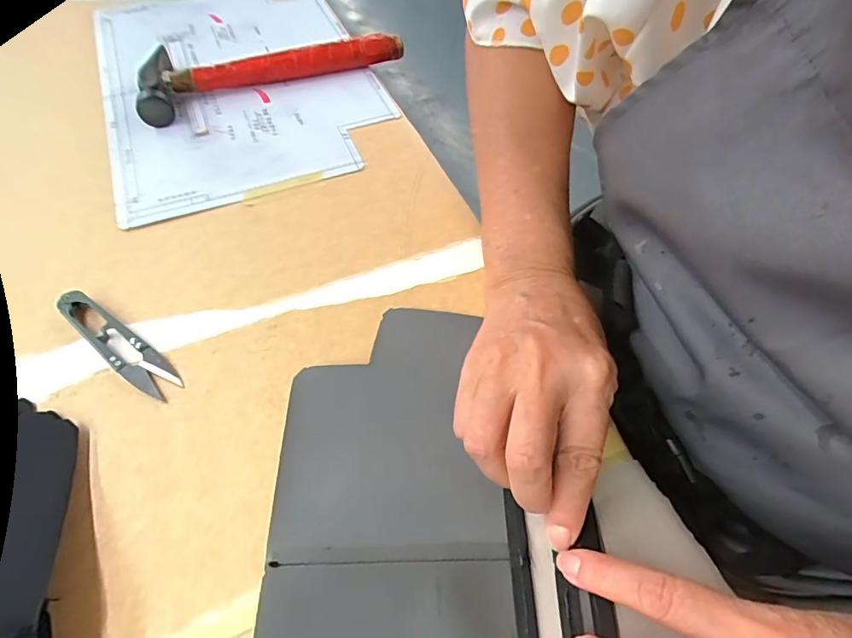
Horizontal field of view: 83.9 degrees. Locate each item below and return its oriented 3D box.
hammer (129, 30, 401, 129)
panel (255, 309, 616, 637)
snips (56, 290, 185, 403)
[{"bbox_3d":[-0.154,-0.253,0.462,0.247,0.027,0.087,-25,60,-17],"label":"hammer"},{"bbox_3d":[0.000,0.124,0.230,0.156,0.008,0.287,-4,57,-4],"label":"panel"},{"bbox_3d":[-0.192,0.014,0.293,0.105,0.011,0.022,33,62,19],"label":"snips"}]

